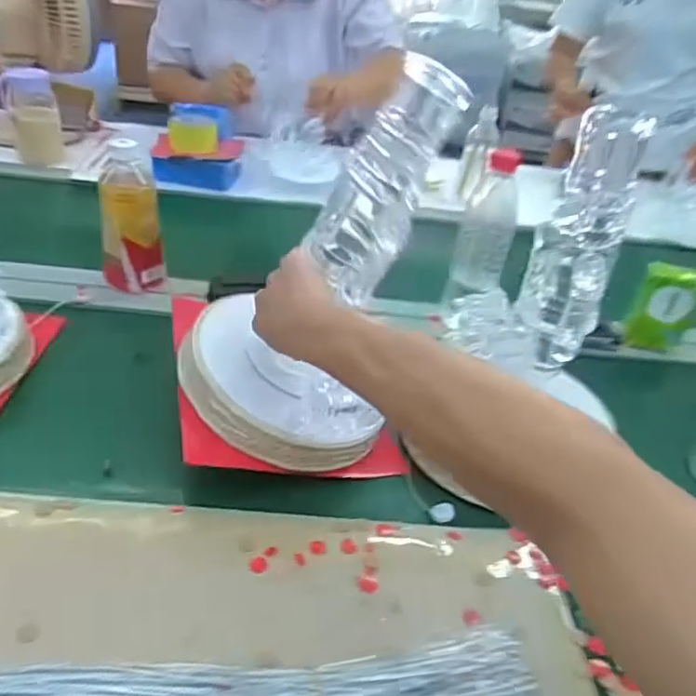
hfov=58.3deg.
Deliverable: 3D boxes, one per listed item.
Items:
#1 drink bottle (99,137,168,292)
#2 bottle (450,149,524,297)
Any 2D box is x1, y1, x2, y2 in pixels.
[{"bbox_3d":[-0.262,-0.151,0.767,0.060,0.179,0.066,22,39,19],"label":"drink bottle"},{"bbox_3d":[0.165,-0.156,0.768,0.061,0.169,0.057,-17,43,-29],"label":"bottle"}]

